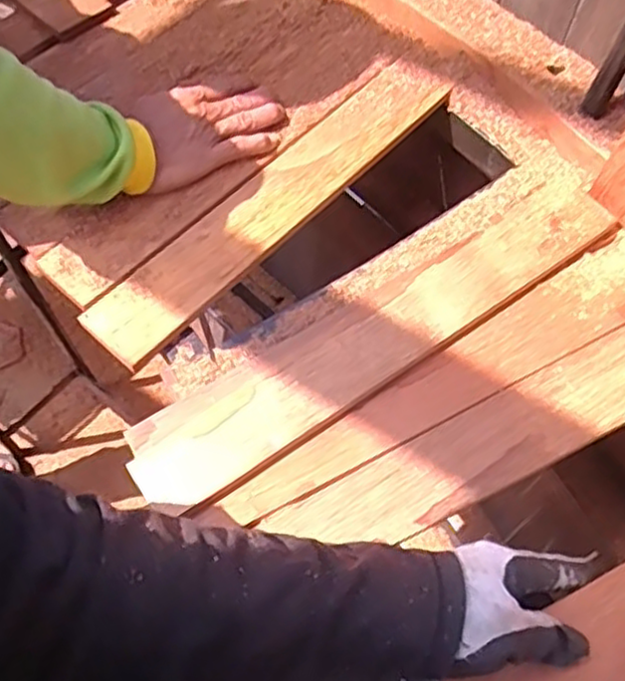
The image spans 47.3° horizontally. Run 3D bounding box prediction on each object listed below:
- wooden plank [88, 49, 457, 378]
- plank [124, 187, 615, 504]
[{"bbox_3d":[-0.026,-0.129,0.619,0.069,0.014,0.397,38,66,20],"label":"wooden plank"},{"bbox_3d":[0.056,-0.010,0.539,0.414,0.018,0.075,-31,64,-17],"label":"plank"}]

